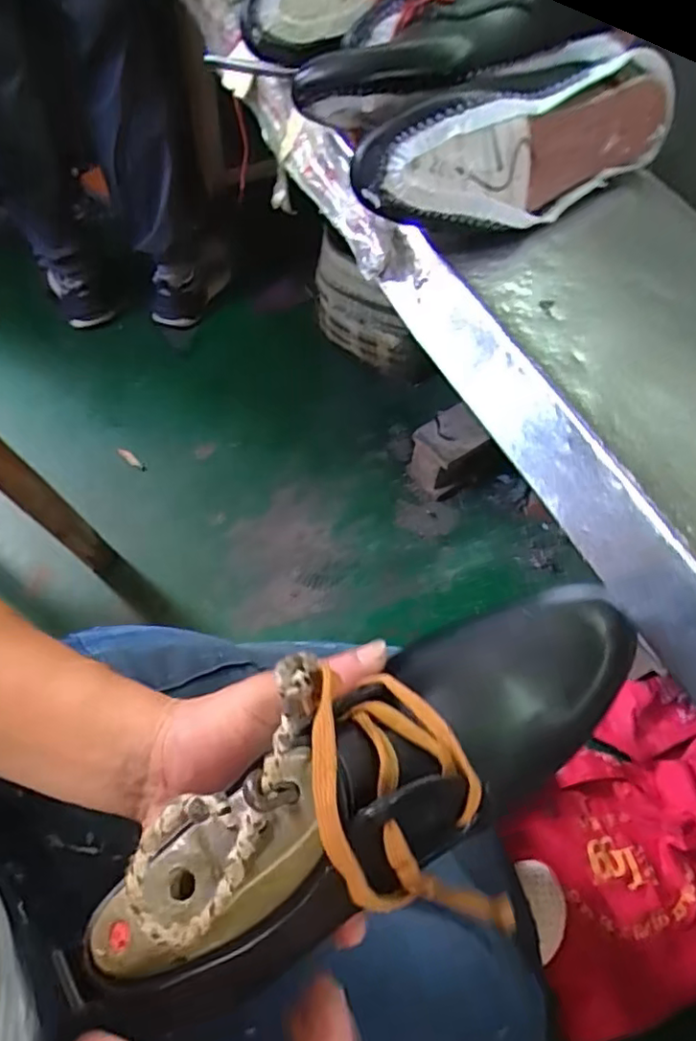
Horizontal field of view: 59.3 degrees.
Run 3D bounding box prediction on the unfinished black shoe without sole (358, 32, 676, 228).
[{"bbox_3d":[0.126,-0.266,0.425,0.245,0.085,0.057,-24,64,-17],"label":"unfinished black shoe without sole"}]

